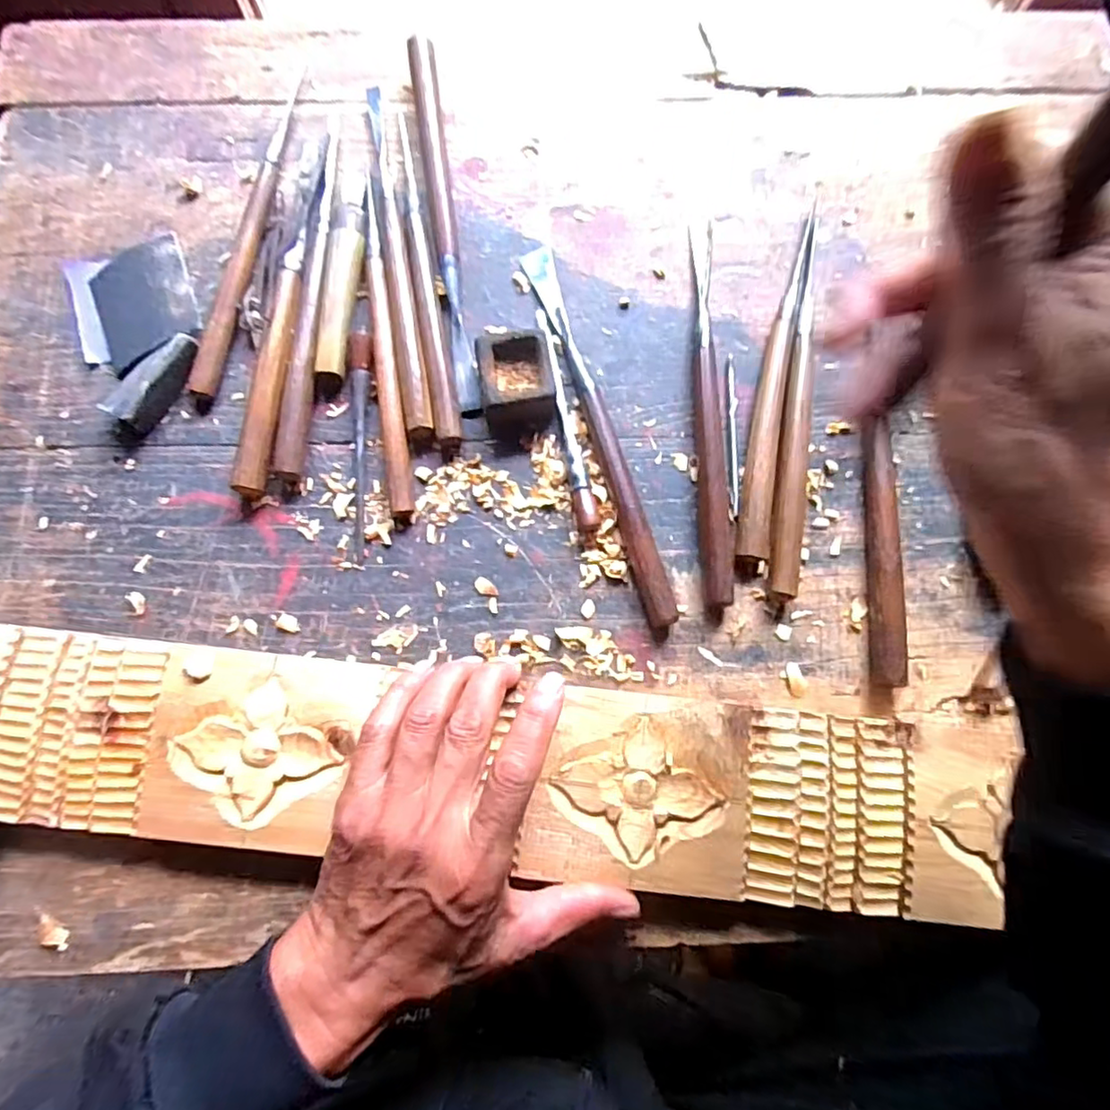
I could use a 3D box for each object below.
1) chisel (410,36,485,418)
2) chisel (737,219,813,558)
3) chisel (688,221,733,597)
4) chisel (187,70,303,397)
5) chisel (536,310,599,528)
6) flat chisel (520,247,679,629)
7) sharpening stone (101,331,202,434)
[{"bbox_3d":[-0.073,-0.220,0.406,0.015,0.020,0.264,-8,80,-2],"label":"chisel"},{"bbox_3d":[0.141,-0.114,0.391,0.021,0.017,0.239,11,80,1],"label":"chisel"},{"bbox_3d":[0.098,-0.095,0.387,0.019,0.019,0.252,0,80,-1],"label":"chisel"},{"bbox_3d":[-0.202,-0.214,0.407,0.019,0.009,0.229,9,80,1],"label":"chisel"},{"bbox_3d":[0.004,-0.088,0.386,0.013,0.012,0.149,-13,80,-3],"label":"chisel"},{"bbox_3d":[0.026,-0.082,0.384,0.018,0.016,0.260,-17,80,-4],"label":"flat chisel"},{"bbox_3d":[-0.249,-0.109,0.385,0.026,0.023,0.065,37,81,6],"label":"sharpening stone"}]

